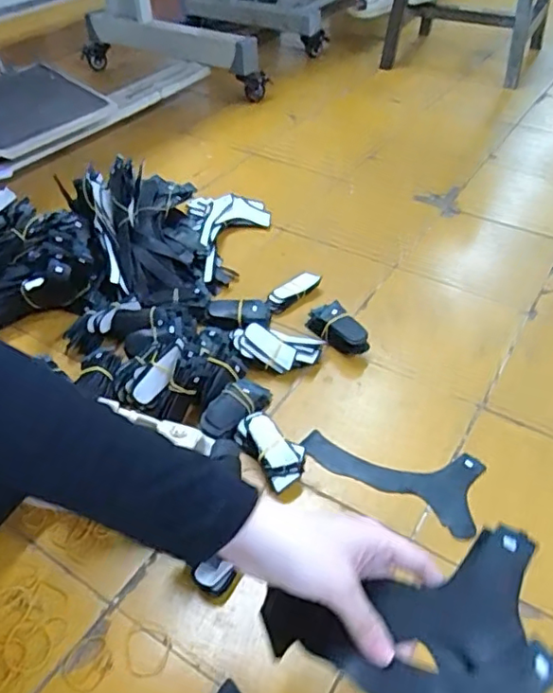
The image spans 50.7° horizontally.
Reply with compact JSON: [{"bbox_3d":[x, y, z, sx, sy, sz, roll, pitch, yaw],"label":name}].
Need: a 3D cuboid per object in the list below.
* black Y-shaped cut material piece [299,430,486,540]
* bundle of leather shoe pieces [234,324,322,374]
[{"bbox_3d":[0.130,0.127,0.636,0.193,0.007,0.090,24,50,24],"label":"black Y-shaped cut material piece"},{"bbox_3d":[0.002,0.001,0.738,0.114,0.026,0.058,9,46,-8],"label":"bundle of leather shoe pieces"}]

